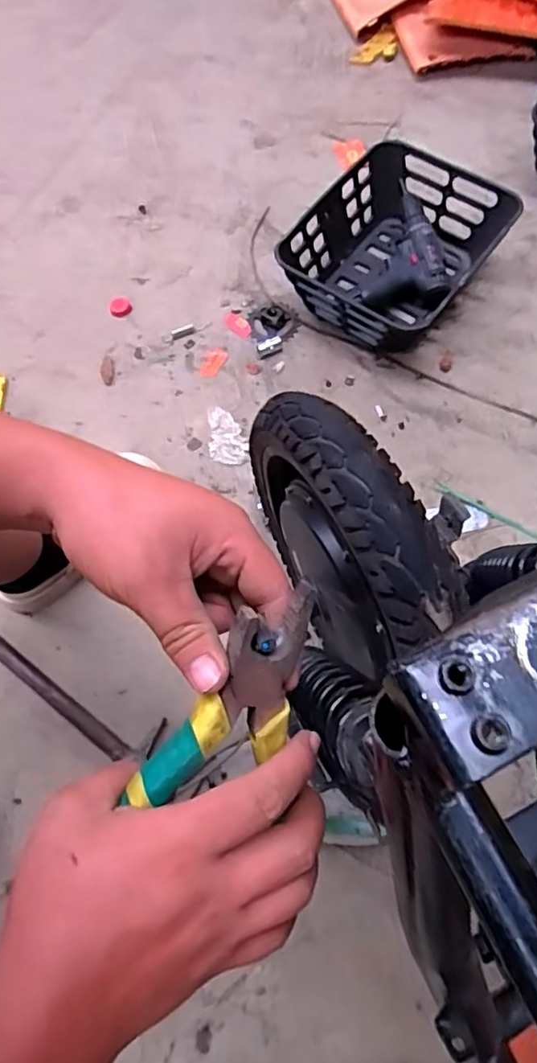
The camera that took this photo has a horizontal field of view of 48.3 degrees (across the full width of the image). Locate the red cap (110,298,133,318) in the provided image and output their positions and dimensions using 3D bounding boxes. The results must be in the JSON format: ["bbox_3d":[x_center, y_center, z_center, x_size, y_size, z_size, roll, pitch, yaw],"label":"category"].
[{"bbox_3d":[-0.255,-0.387,1.031,0.038,0.017,0.034,-27,69,-9],"label":"red cap"}]

